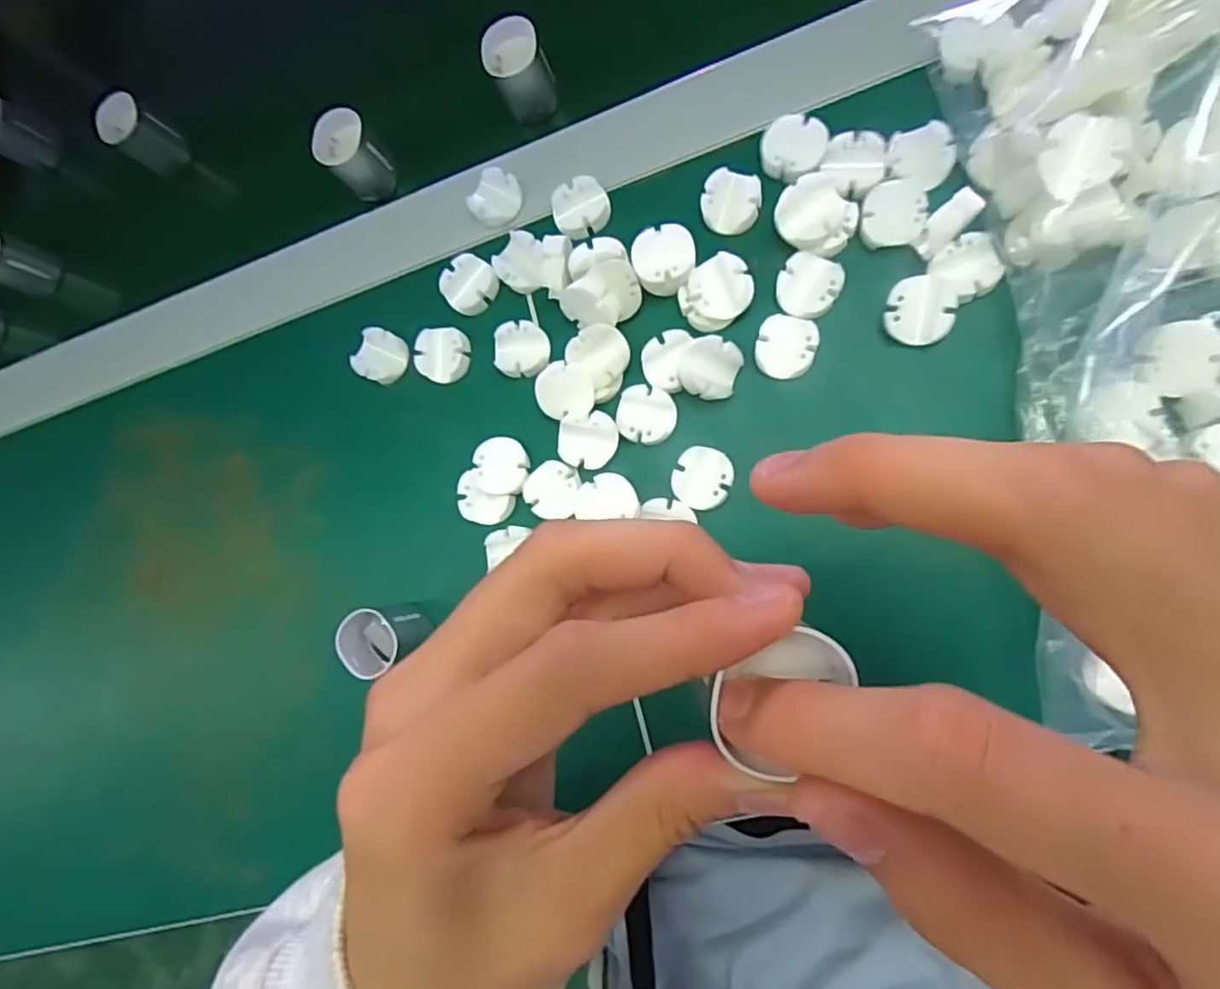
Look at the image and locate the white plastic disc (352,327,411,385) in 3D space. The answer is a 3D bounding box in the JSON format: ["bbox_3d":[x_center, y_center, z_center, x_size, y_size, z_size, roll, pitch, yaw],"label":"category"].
[{"bbox_3d":[-0.118,-0.071,0.324,0.027,0.005,0.026,0,89,6],"label":"white plastic disc"}]

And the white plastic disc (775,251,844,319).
[{"bbox_3d":[0.088,-0.092,0.278,0.027,0.006,0.027,0,89,6],"label":"white plastic disc"}]

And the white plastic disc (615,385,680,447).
[{"bbox_3d":[0.017,-0.036,0.289,0.027,0.004,0.026,0,89,6],"label":"white plastic disc"}]

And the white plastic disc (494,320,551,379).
[{"bbox_3d":[-0.043,-0.071,0.310,0.026,0.010,0.026,0,89,6],"label":"white plastic disc"}]

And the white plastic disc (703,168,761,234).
[{"bbox_3d":[0.055,-0.134,0.289,0.026,0.005,0.027,0,89,6],"label":"white plastic disc"}]

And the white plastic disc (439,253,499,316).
[{"bbox_3d":[-0.071,-0.105,0.316,0.026,0.004,0.027,0,89,6],"label":"white plastic disc"}]

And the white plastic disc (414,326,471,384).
[{"bbox_3d":[-0.084,-0.070,0.318,0.027,0.007,0.027,0,89,6],"label":"white plastic disc"}]

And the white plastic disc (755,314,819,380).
[{"bbox_3d":[0.077,-0.065,0.278,0.025,0.004,0.026,0,89,6],"label":"white plastic disc"}]

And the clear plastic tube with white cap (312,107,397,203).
[{"bbox_3d":[-0.136,-0.180,0.337,0.029,0.036,0.033,-44,86,4],"label":"clear plastic tube with white cap"}]

